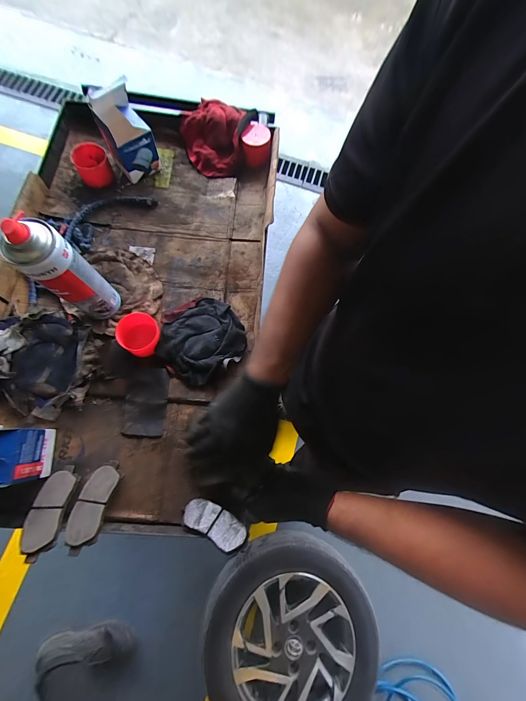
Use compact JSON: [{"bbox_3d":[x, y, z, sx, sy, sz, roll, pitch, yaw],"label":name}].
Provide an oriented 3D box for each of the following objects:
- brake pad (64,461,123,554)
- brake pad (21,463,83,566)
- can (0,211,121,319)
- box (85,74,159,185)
[{"bbox_3d":[-0.252,0.229,0.430,0.046,0.014,0.123,7,50,1],"label":"brake pad"},{"bbox_3d":[-0.312,0.233,0.421,0.048,0.015,0.121,-2,46,-2],"label":"brake pad"},{"bbox_3d":[-0.284,-0.107,0.429,0.073,0.214,0.057,-43,82,-16],"label":"can"},{"bbox_3d":[-0.267,-0.423,0.565,0.086,0.115,0.095,-25,77,-12],"label":"box"}]

